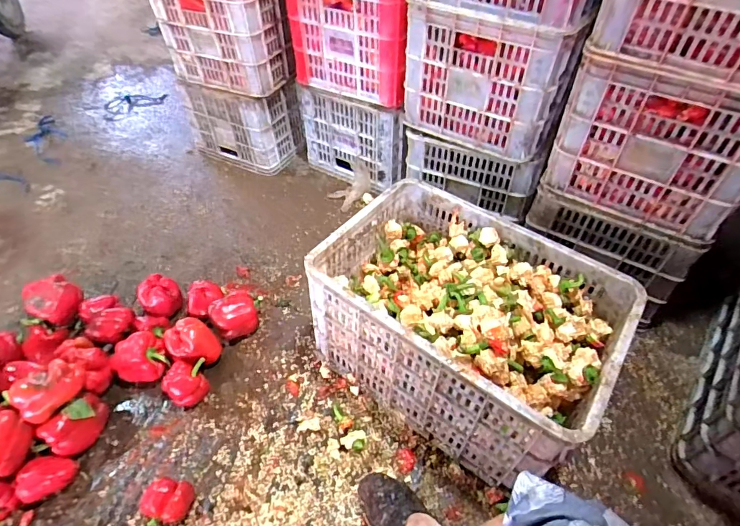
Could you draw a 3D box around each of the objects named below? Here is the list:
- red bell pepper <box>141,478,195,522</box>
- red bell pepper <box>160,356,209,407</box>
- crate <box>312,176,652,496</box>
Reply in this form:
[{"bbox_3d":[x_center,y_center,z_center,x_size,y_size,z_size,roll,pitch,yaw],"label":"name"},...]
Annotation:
[{"bbox_3d":[-0.349,0.410,0.758,0.078,0.071,0.065,9,49,9],"label":"red bell pepper"},{"bbox_3d":[-0.380,0.252,0.913,0.083,0.069,0.087,0,48,0],"label":"red bell pepper"},{"bbox_3d":[0.177,0.122,0.879,0.509,0.311,0.362,28,54,24],"label":"crate"}]

